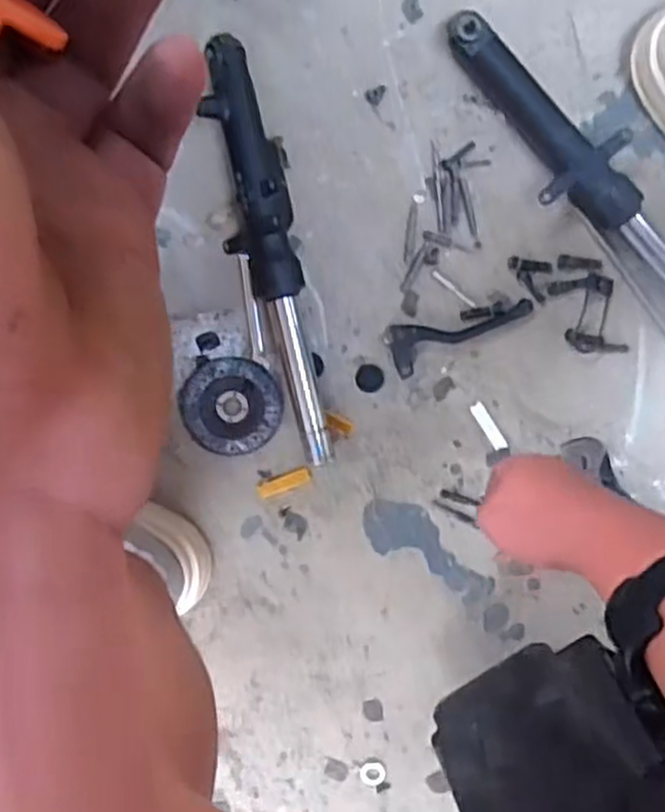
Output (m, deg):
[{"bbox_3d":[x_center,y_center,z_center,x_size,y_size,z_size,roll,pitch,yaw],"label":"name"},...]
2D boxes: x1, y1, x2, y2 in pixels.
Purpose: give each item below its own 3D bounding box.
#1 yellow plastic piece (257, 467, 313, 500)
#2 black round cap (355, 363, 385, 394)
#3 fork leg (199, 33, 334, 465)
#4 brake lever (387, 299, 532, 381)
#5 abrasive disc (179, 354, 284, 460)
[{"bbox_3d":[-0.043,0.070,0.695,0.049,0.004,0.016,-21,94,4],"label":"yellow plastic piece"},{"bbox_3d":[0.034,-0.025,0.686,0.025,0.004,0.025,0,95,2],"label":"black round cap"},{"bbox_3d":[-0.054,-0.126,0.656,0.062,0.049,0.358,-13,94,3],"label":"fork leg"},{"bbox_3d":[0.115,-0.060,0.673,0.125,0.016,0.044,-13,94,3],"label":"brake lever"},{"bbox_3d":[-0.089,0.000,0.689,0.088,0.007,0.085,0,95,2],"label":"abrasive disc"}]

